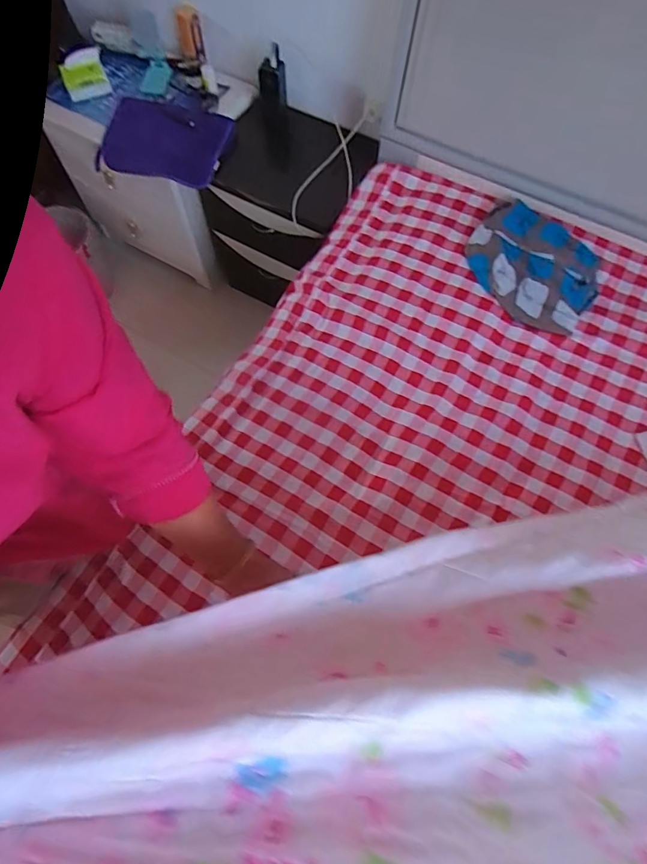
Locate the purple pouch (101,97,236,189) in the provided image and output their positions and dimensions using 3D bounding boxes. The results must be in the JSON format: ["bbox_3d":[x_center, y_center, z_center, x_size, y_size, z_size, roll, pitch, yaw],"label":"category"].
[{"bbox_3d":[-0.380,-0.706,1.159,0.287,0.052,0.221,6,66,4],"label":"purple pouch"}]

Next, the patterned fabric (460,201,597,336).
[{"bbox_3d":[0.406,-0.328,0.927,0.257,0.045,0.232,34,71,15],"label":"patterned fabric"}]

